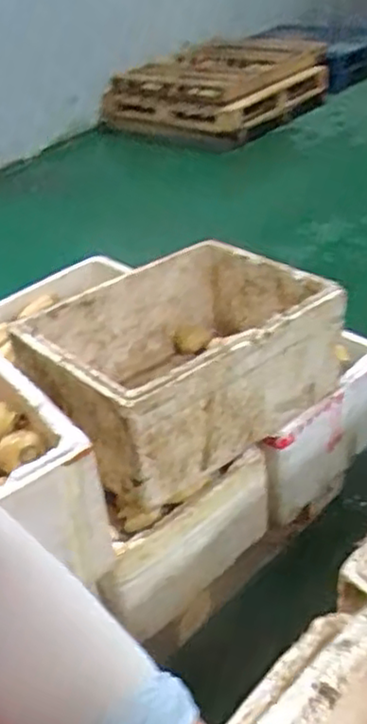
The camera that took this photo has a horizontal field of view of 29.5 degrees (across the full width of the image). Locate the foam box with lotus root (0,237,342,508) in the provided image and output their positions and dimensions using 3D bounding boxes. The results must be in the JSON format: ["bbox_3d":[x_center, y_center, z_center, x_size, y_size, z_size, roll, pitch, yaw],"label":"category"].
[{"bbox_3d":[-0.022,-0.011,1.536,0.485,0.274,0.595,24,45,38],"label":"foam box with lotus root"}]

